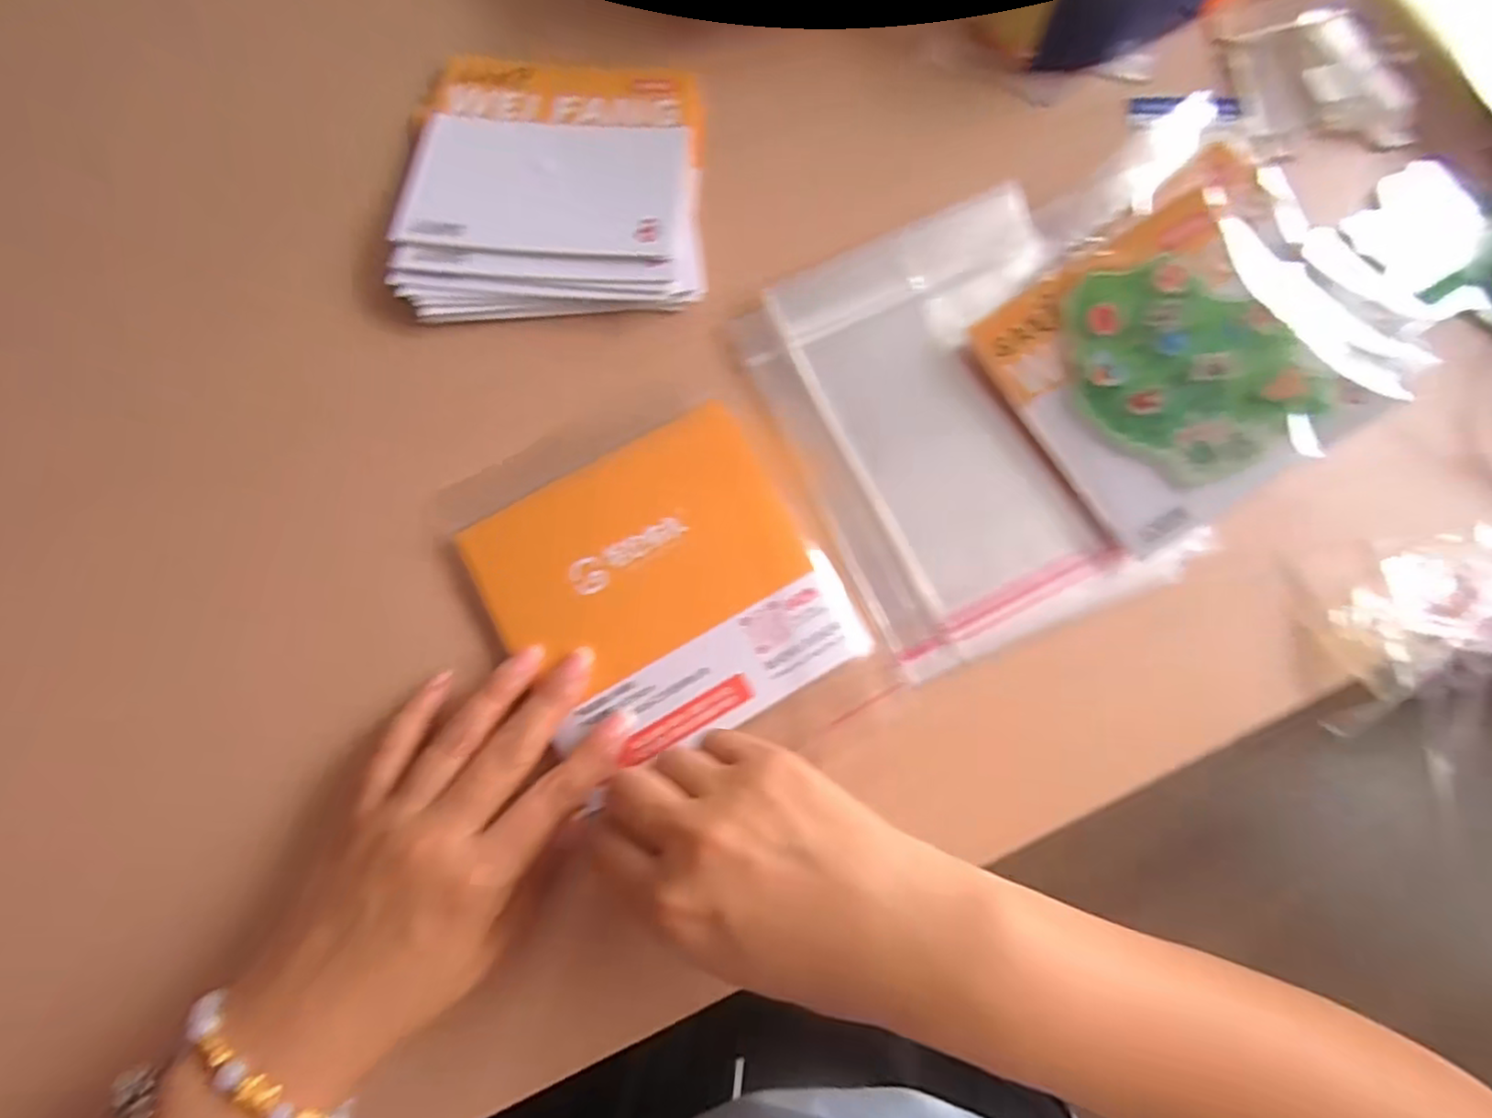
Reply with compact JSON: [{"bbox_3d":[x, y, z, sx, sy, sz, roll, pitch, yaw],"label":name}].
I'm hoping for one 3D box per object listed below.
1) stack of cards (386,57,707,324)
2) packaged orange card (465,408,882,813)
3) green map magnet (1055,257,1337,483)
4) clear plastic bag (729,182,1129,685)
[{"bbox_3d":[-0.097,-0.200,0.345,0.147,0.016,0.160,1,75,0],"label":"stack of cards"},{"bbox_3d":[-0.036,0.013,0.296,0.134,0.013,0.134,-30,79,-9],"label":"packaged orange card"},{"bbox_3d":[0.198,-0.089,0.309,0.088,0.005,0.110,-43,81,1],"label":"green map magnet"},{"bbox_3d":[0.097,-0.067,0.321,0.165,0.009,0.197,-24,78,-7],"label":"clear plastic bag"}]

